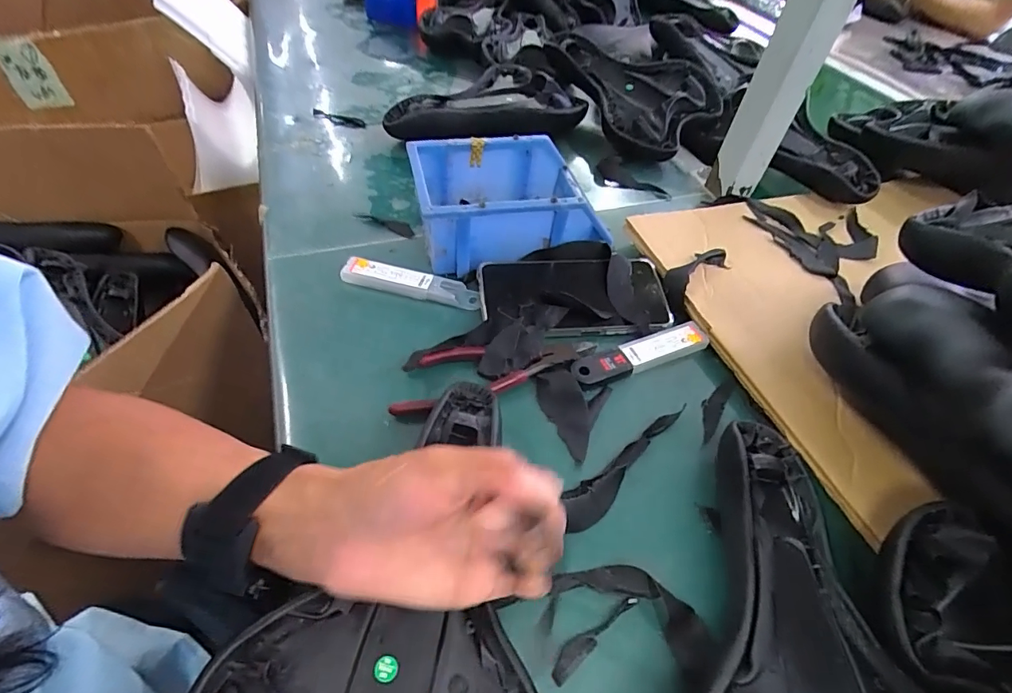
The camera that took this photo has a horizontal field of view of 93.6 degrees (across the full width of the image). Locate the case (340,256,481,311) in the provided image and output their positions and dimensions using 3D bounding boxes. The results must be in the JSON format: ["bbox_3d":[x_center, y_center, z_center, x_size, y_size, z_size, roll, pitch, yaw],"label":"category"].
[{"bbox_3d":[-0.085,-0.058,0.428,0.125,0.014,0.026,12,51,7],"label":"case"}]

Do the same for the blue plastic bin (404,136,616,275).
[{"bbox_3d":[0.001,-0.139,0.460,0.168,0.075,0.120,-11,52,-11],"label":"blue plastic bin"}]

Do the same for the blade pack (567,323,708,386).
[{"bbox_3d":[0.112,0.006,0.394,0.126,0.006,0.027,-17,75,-18],"label":"blade pack"}]

